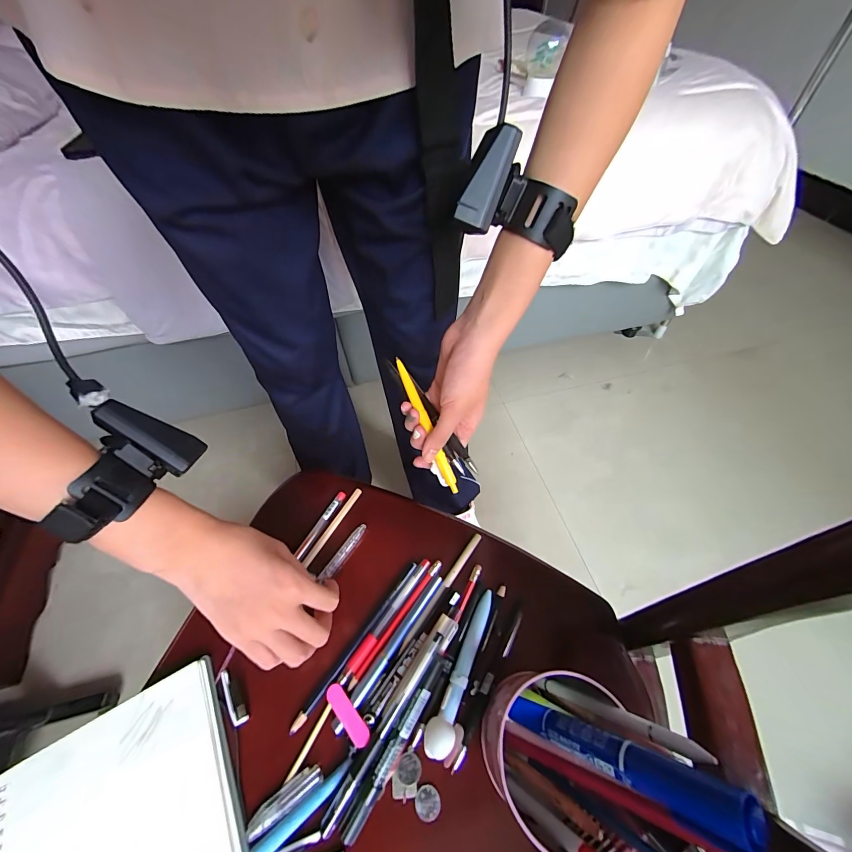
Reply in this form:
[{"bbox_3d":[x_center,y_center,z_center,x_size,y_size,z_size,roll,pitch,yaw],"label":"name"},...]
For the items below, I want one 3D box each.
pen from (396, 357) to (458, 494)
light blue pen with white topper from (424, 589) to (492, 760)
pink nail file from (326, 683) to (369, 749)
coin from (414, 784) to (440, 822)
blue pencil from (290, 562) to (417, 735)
[{"bbox_3d":[-0.001,0.000,0.342,0.018,0.009,0.137,-20,89,-13],"label":"pen"},{"bbox_3d":[0.032,0.202,0.302,0.020,0.016,0.125,20,56,16],"label":"light blue pen with white topper"},{"bbox_3d":[-0.063,0.229,0.284,0.013,0.004,0.049,-36,49,-25],"label":"pink nail file"},{"bbox_3d":[0.001,0.276,0.261,0.018,0.004,0.018,-1,53,1],"label":"coin"},{"bbox_3d":[-0.059,0.191,0.319,0.008,0.006,0.157,31,60,22],"label":"blue pencil"}]

